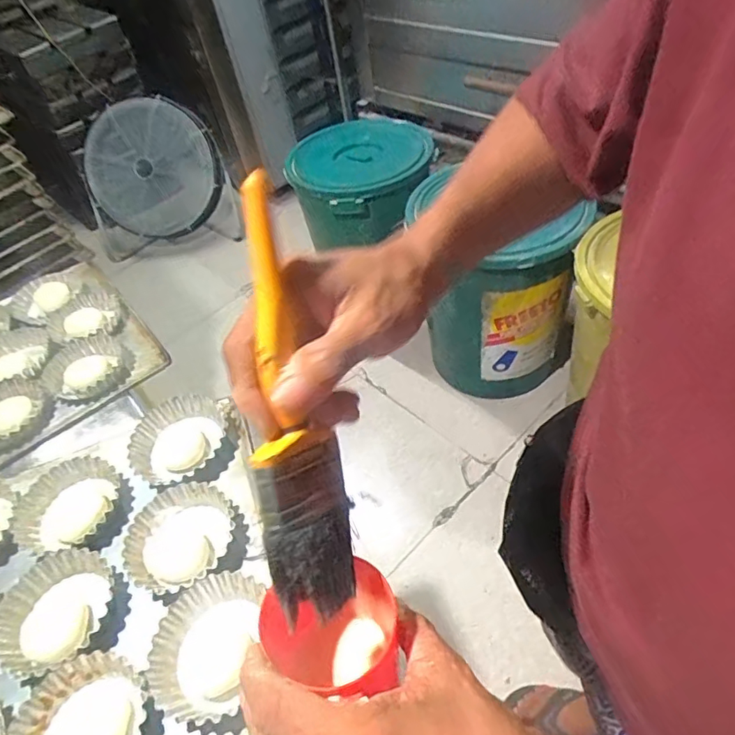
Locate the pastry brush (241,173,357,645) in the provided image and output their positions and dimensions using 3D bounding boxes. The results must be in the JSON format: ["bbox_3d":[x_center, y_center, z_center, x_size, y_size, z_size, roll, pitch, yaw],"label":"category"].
[{"bbox_3d":[-0.038,0.016,0.251,0.040,0.206,0.026,-10,4,-7],"label":"pastry brush"}]

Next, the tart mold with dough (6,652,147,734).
[{"bbox_3d":[-0.211,0.261,0.382,0.095,0.024,0.098,-6,48,6],"label":"tart mold with dough"}]

